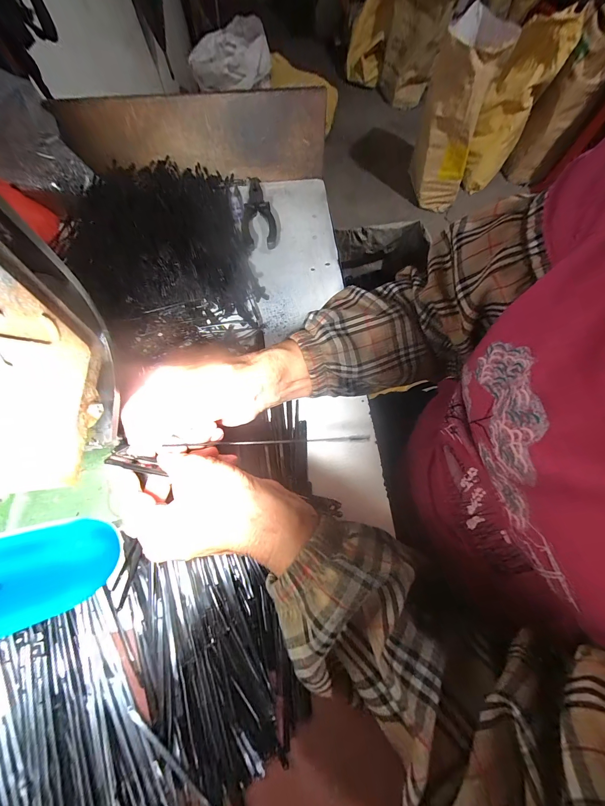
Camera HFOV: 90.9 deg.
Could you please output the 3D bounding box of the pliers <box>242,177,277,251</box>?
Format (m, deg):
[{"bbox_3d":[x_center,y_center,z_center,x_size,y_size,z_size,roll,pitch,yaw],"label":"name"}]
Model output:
[{"bbox_3d":[-0.070,-0.304,0.465,0.049,0.018,0.186,-4,64,-5],"label":"pliers"}]

